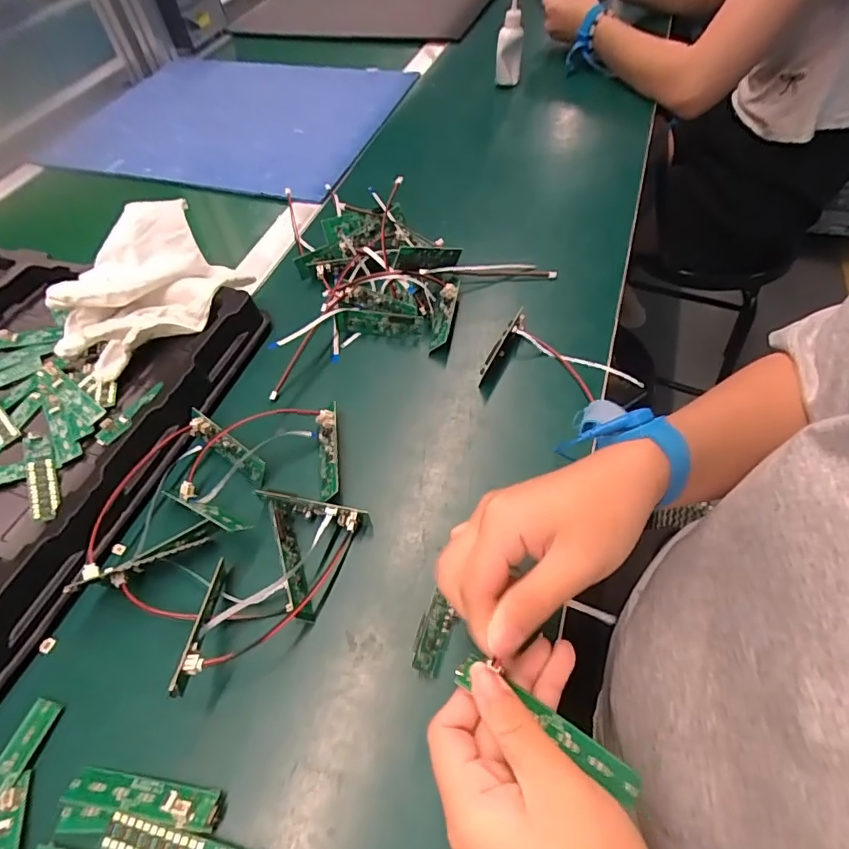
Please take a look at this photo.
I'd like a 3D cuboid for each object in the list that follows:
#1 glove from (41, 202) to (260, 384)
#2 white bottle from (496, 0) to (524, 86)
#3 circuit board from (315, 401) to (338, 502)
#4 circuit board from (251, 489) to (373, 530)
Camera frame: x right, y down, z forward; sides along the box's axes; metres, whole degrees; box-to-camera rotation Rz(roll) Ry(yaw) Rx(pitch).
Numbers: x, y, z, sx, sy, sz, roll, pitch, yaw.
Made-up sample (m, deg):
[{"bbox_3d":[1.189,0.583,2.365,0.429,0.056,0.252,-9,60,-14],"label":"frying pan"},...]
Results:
[{"bbox_3d":[-0.252,-0.121,0.449,0.102,0.072,0.164,35,64,26],"label":"glove"},{"bbox_3d":[0.119,-0.532,0.691,0.029,0.107,0.028,15,57,15],"label":"white bottle"},{"bbox_3d":[-0.073,0.021,0.375,0.016,0.014,0.080,-8,54,-1],"label":"circuit board"},{"bbox_3d":[-0.078,0.060,0.347,0.074,0.022,0.012,8,55,11],"label":"circuit board"}]

